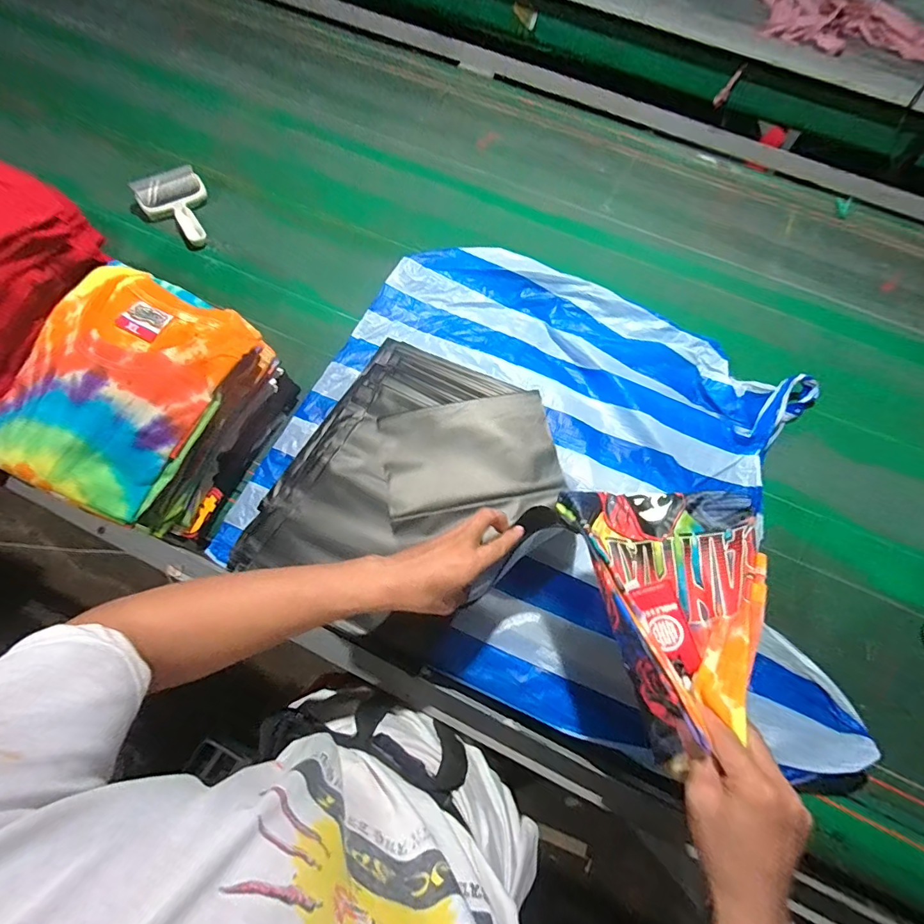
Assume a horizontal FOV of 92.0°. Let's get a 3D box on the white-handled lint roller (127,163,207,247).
[{"bbox_3d":[-0.518,-0.466,0.827,0.119,0.061,0.150,-32,71,-16],"label":"white-handled lint roller"}]

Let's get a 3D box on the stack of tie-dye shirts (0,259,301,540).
[{"bbox_3d":[-0.402,-0.072,0.589,0.211,0.211,0.283,25,67,9],"label":"stack of tie-dye shirts"}]

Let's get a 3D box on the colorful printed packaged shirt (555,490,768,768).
[{"bbox_3d":[0.228,0.123,0.452,0.174,0.077,0.242,-17,69,-8],"label":"colorful printed packaged shirt"}]

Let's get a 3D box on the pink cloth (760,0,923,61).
[{"bbox_3d":[0.983,-1.217,1.217,0.585,0.039,0.251,27,65,7],"label":"pink cloth"}]

